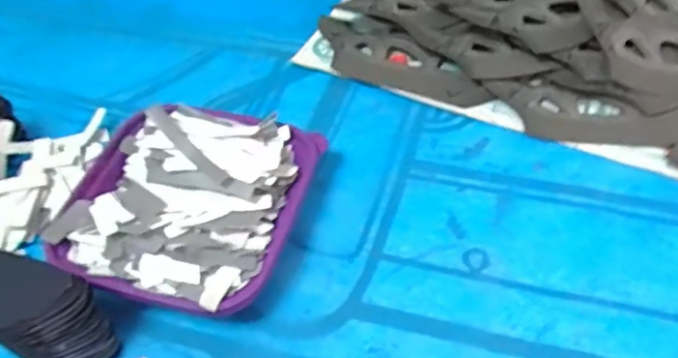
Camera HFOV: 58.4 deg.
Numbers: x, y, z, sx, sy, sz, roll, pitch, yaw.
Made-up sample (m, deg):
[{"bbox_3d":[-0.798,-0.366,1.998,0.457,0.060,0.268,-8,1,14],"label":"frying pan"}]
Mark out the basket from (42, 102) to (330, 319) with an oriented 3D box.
[{"bbox_3d":[-0.123,0.019,0.488,0.180,0.055,0.174,-4,51,5],"label":"basket"}]

